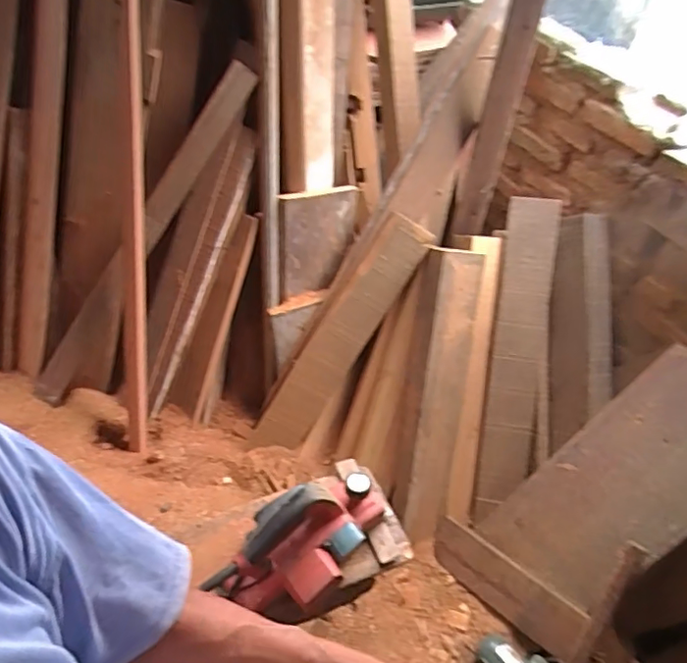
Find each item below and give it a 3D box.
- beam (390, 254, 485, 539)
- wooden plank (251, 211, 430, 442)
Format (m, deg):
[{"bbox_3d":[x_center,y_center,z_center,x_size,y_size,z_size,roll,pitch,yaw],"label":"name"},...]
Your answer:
[{"bbox_3d":[0.215,0.164,1.294,0.138,0.708,0.062,7,9,2],"label":"beam"},{"bbox_3d":[-0.017,0.024,1.302,0.121,0.645,0.026,34,14,4],"label":"wooden plank"}]

